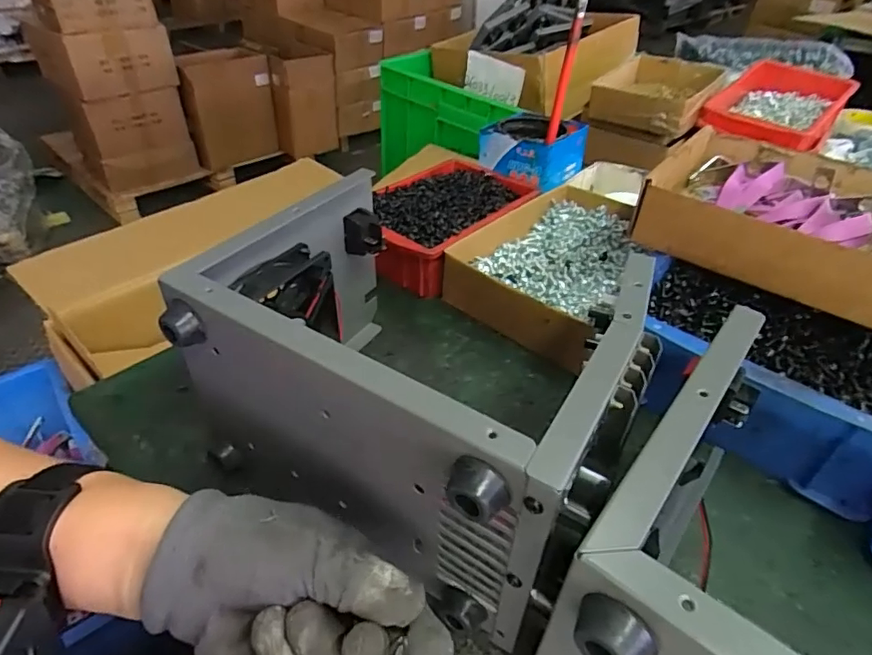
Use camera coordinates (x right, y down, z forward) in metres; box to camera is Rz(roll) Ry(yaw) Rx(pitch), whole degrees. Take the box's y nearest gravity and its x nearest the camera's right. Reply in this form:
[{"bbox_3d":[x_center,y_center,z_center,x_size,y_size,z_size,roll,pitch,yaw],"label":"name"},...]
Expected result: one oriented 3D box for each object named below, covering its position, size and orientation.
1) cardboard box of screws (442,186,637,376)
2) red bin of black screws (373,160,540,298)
[{"bbox_3d":[0.131,-0.065,0.537,0.146,0.053,0.233,30,47,30],"label":"cardboard box of screws"},{"bbox_3d":[0.007,-0.119,0.587,0.134,0.057,0.204,29,46,29],"label":"red bin of black screws"}]

